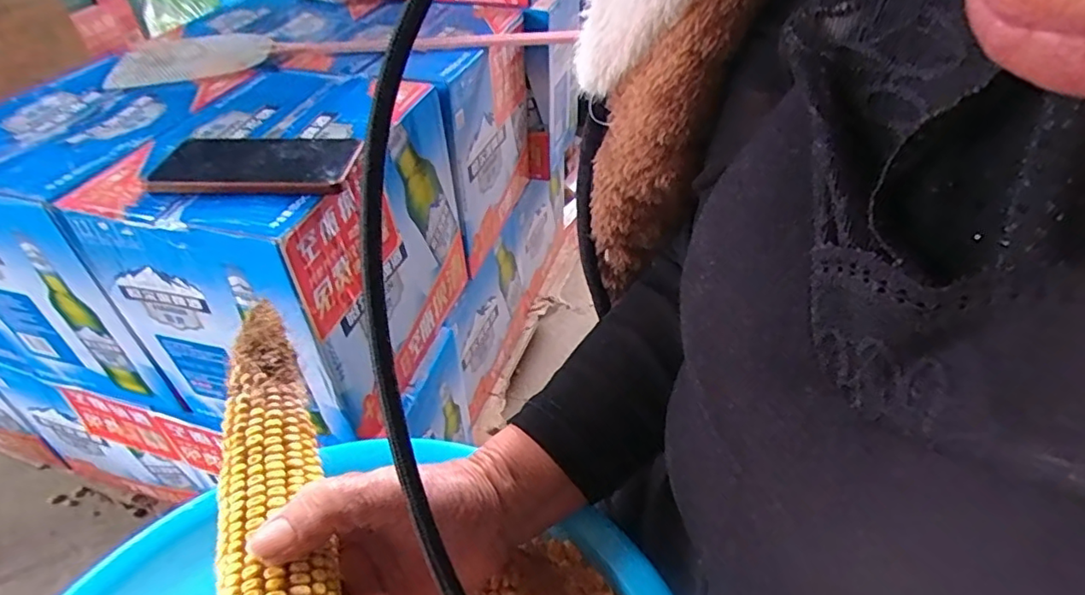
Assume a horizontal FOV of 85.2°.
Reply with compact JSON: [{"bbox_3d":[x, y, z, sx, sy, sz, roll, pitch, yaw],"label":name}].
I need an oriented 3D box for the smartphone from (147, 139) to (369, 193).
[{"bbox_3d":[-0.239,-0.114,0.497,0.163,0.011,0.084,3,44,2],"label":"smartphone"}]

